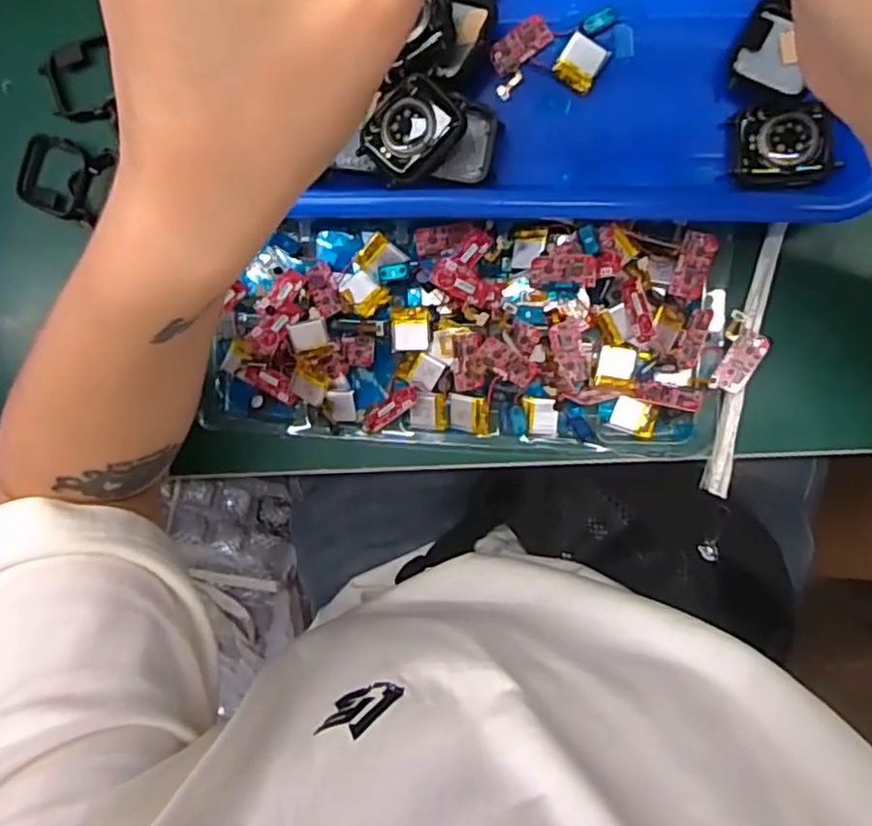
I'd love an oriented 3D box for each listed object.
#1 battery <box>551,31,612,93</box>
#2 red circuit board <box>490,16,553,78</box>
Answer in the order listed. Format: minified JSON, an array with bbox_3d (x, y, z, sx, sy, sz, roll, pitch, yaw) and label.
[{"bbox_3d":[0.066,-0.159,0.302,0.019,0.006,0.020,32,96,4],"label":"battery"},{"bbox_3d":[0.038,-0.168,0.305,0.029,0.004,0.015,-38,88,7],"label":"red circuit board"}]

